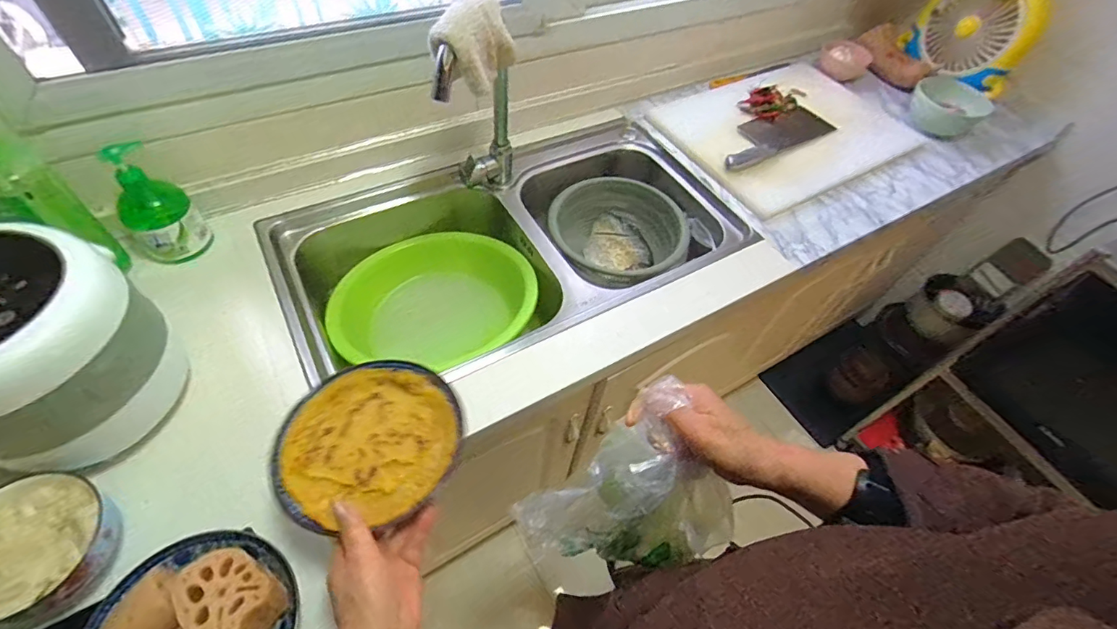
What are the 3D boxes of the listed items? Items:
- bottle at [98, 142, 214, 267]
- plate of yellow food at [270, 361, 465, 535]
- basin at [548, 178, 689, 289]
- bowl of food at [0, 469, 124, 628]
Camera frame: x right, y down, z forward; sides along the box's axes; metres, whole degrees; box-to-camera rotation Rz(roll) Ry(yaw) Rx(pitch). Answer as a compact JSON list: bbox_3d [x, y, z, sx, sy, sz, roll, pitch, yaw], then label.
[{"bbox_3d":[-0.551,-0.144,0.654,0.085,0.144,0.087,35,63,20],"label":"bottle"},{"bbox_3d":[-0.181,0.119,0.462,0.163,0.027,0.162,0,56,-1],"label":"plate of yellow food"},{"bbox_3d":[0.118,-0.151,0.946,0.238,0.100,0.238,0,56,-1],"label":"basin"},{"bbox_3d":[-0.471,0.213,0.438,0.122,0.046,0.125,-37,64,-22],"label":"bowl of food"}]

